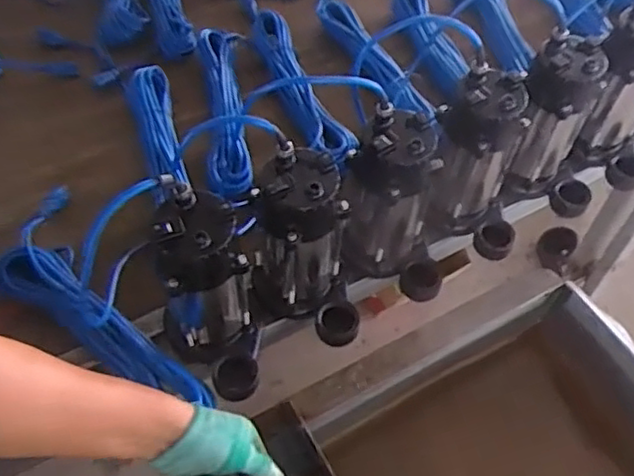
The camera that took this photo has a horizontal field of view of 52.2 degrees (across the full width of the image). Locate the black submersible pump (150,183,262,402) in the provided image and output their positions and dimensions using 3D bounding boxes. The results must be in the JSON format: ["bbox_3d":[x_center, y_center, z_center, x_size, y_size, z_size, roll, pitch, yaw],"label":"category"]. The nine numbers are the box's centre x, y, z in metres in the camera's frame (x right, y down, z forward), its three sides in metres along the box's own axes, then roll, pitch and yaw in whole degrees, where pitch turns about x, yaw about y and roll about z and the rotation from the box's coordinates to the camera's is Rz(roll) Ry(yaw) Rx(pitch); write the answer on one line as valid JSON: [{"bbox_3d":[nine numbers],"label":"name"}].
[{"bbox_3d":[-0.117,0.075,0.728,0.104,0.224,0.134,-21,57,-17],"label":"black submersible pump"}]

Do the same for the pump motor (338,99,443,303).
[{"bbox_3d":[0.101,-0.028,0.821,0.135,0.245,0.121,8,53,6],"label":"pump motor"}]

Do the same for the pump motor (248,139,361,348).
[{"bbox_3d":[-0.015,0.021,0.777,0.110,0.236,0.130,-9,55,-9],"label":"pump motor"}]

